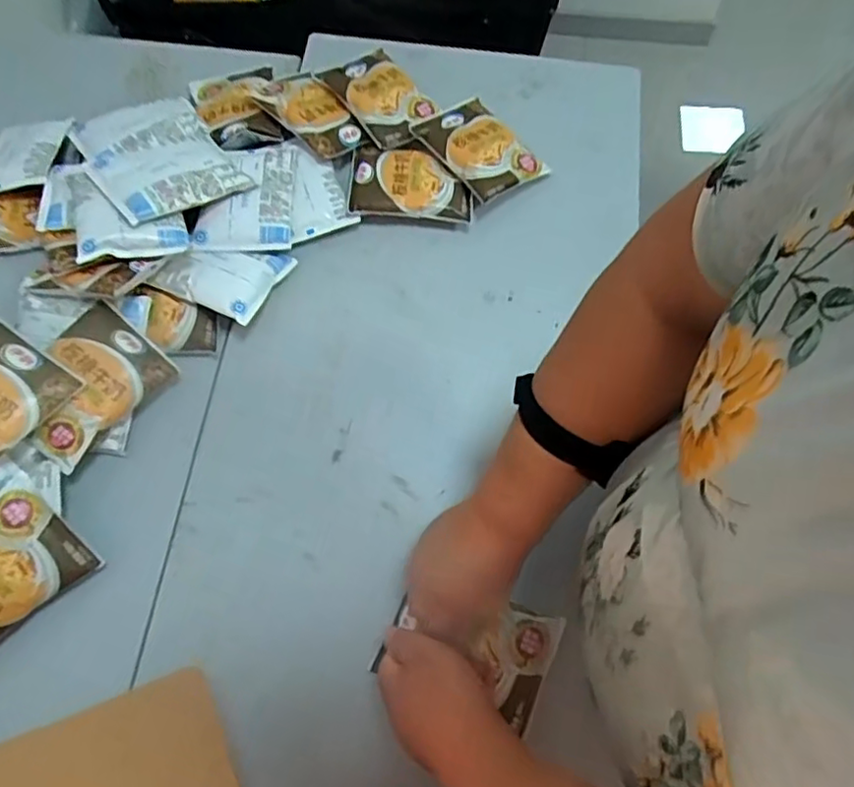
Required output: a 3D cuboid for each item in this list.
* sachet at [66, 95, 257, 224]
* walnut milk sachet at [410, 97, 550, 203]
[{"bbox_3d":[-0.278,-0.246,0.642,0.126,0.025,0.205,-27,56,-23],"label":"sachet"},{"bbox_3d":[0.055,-0.271,0.689,0.088,0.023,0.136,-38,74,-14],"label":"walnut milk sachet"}]

